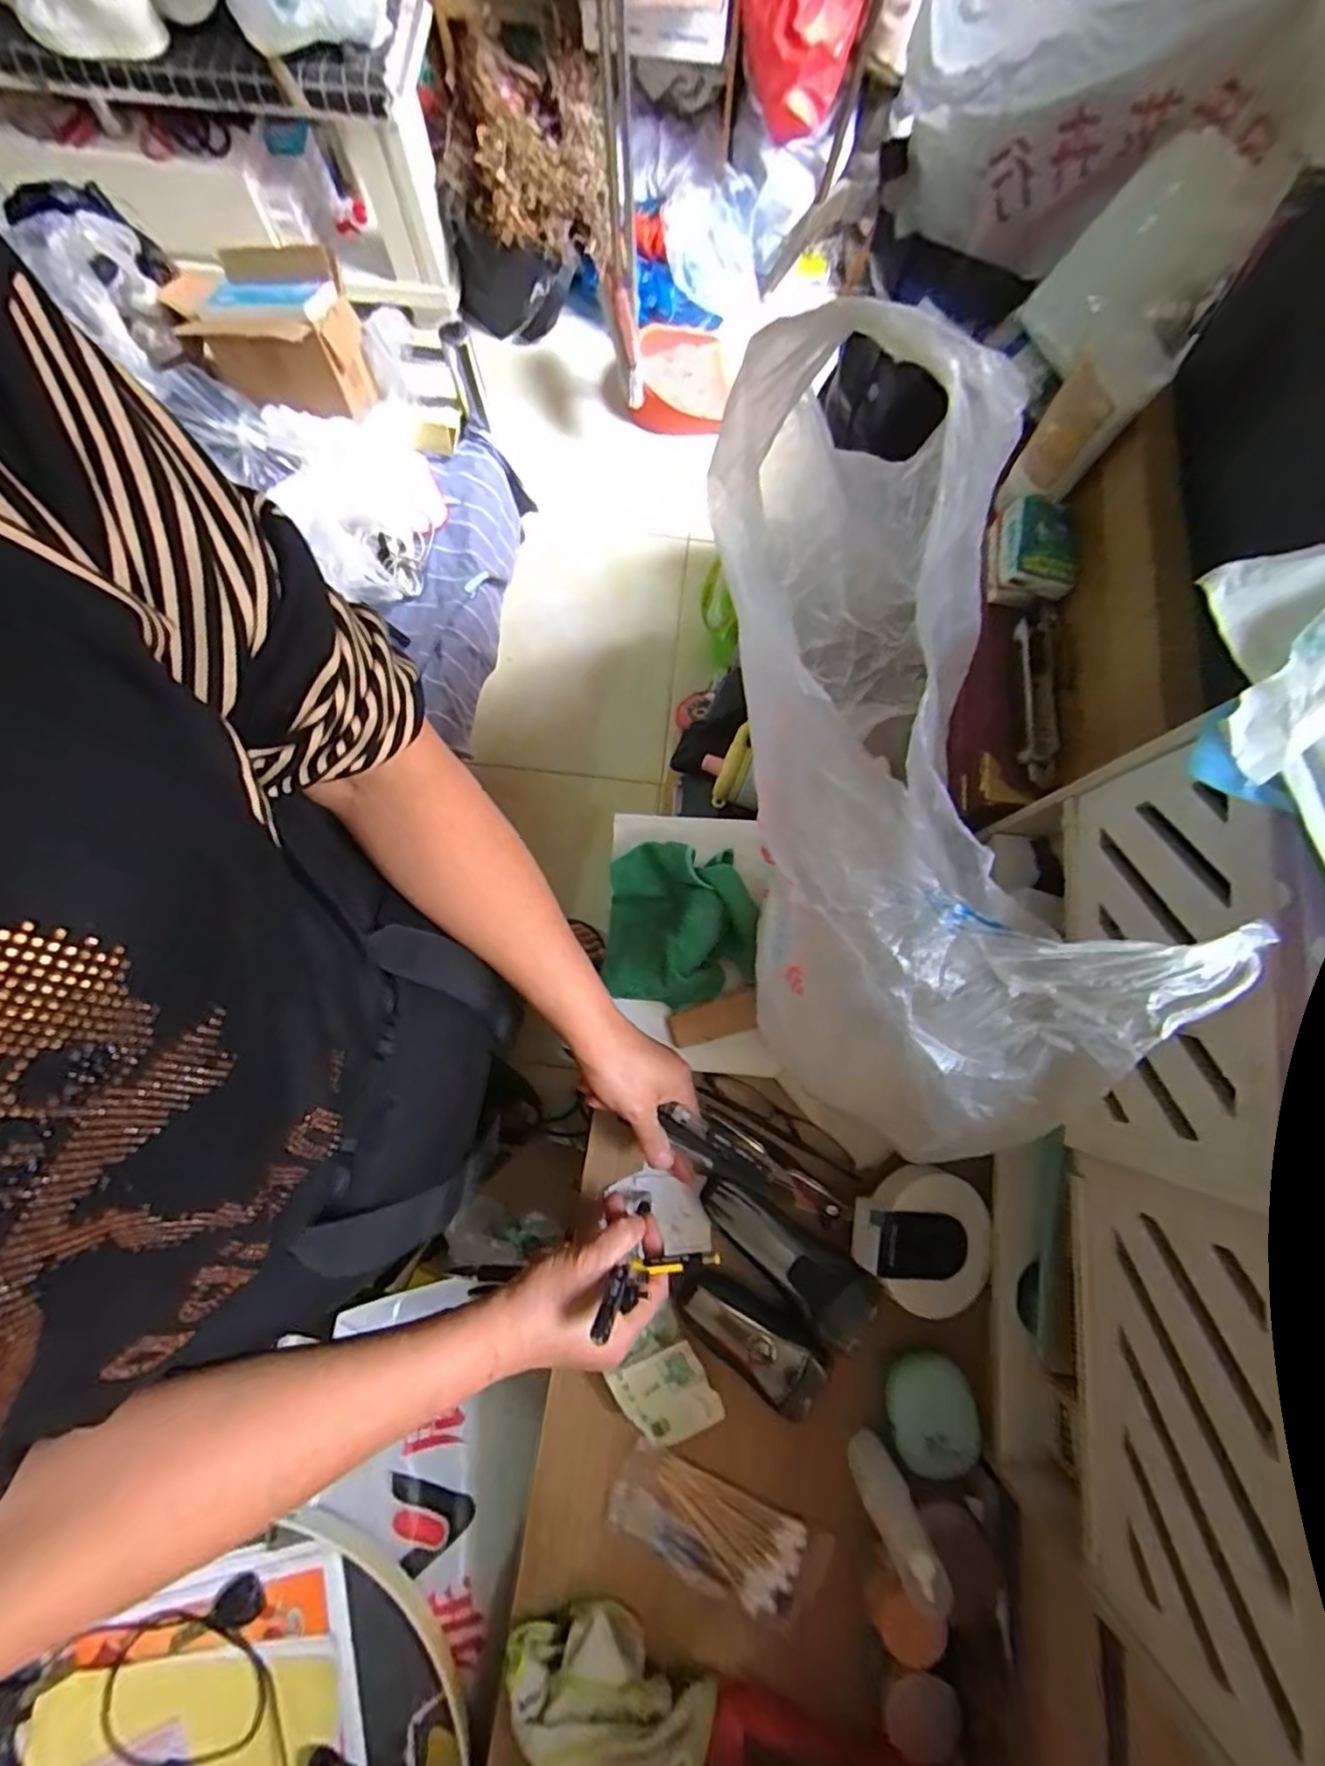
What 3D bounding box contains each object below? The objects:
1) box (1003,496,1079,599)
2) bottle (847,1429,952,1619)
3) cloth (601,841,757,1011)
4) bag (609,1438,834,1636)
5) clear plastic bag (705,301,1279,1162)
[{"bbox_3d":[0.296,-0.264,0.501,0.052,0.036,0.078,5,80,0],"label":"box"},{"bbox_3d":[0.151,0.412,0.414,0.029,0.103,0.034,-27,81,-6],"label":"bottle"},{"bbox_3d":[0.015,0.033,0.496,0.114,0.053,0.120,4,80,0],"label":"cloth"},{"bbox_3d":[0.038,0.467,0.454,0.154,0.010,0.062,25,80,3],"label":"bag"},{"bbox_3d":[0.128,-0.032,0.334,0.152,0.271,0.377,-15,97,-4],"label":"clear plastic bag"}]

